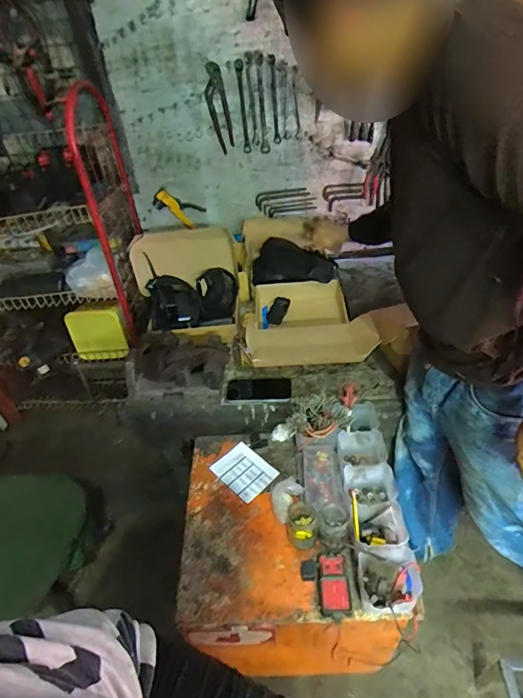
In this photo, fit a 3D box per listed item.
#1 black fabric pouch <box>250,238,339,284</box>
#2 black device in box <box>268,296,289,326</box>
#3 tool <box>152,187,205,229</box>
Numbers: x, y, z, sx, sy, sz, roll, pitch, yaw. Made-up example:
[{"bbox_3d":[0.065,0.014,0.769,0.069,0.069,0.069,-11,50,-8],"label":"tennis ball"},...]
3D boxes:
[{"bbox_3d":[0.104,-0.283,1.388,0.272,0.093,0.137,7,43,14],"label":"black fabric pouch"},{"bbox_3d":[0.055,-0.122,1.373,0.049,0.094,0.013,23,0,-5],"label":"black device in box"},{"bbox_3d":[-0.283,-0.477,1.446,0.158,0.098,0.019,25,50,-21],"label":"tool"}]

